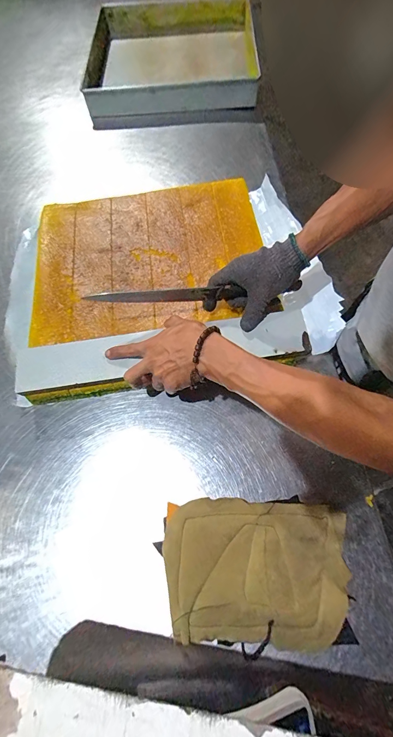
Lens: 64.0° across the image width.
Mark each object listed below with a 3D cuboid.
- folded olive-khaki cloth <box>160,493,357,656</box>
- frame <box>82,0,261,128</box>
[{"bbox_3d":[0.073,0.253,0.399,0.225,0.023,0.156,3,66,5],"label":"folded olive-khaki cloth"},{"bbox_3d":[-0.074,-0.888,0.896,0.477,0.062,0.550,-3,66,2],"label":"frame"}]

